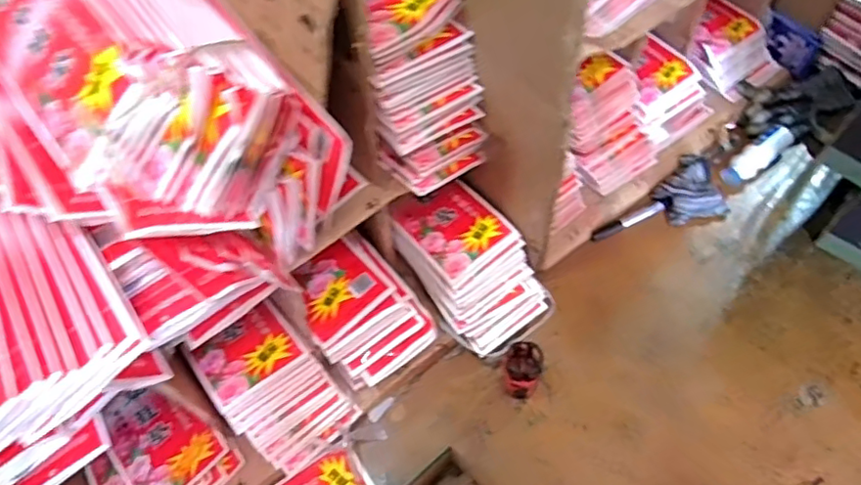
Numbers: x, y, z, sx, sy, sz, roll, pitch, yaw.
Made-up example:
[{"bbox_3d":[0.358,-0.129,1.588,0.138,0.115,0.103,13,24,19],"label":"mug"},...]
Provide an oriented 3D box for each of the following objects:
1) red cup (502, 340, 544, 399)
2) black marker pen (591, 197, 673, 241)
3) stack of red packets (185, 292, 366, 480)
[{"bbox_3d":[0.120,0.169,0.763,0.048,0.084,0.052,-2,59,3],"label":"red cup"},{"bbox_3d":[0.318,-0.037,0.918,0.140,0.017,0.018,-22,60,-9],"label":"black marker pen"},{"bbox_3d":[-0.200,0.183,0.739,0.129,0.111,0.200,-40,64,-18],"label":"stack of red packets"}]

